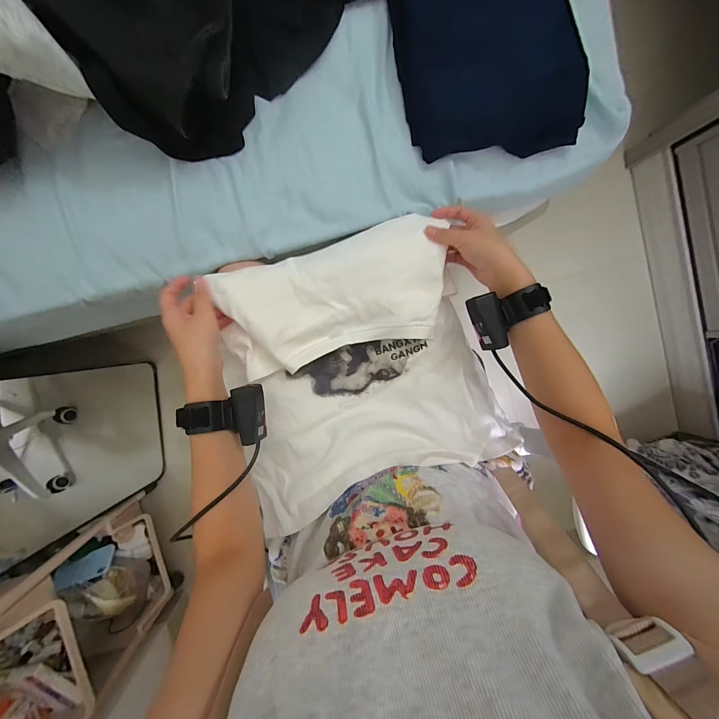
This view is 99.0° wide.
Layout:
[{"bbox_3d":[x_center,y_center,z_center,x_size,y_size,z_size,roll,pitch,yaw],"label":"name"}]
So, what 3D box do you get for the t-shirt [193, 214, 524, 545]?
[{"bbox_3d":[0.004,0.010,0.428,0.356,0.076,0.350,-16,95,-4],"label":"t-shirt"}]

